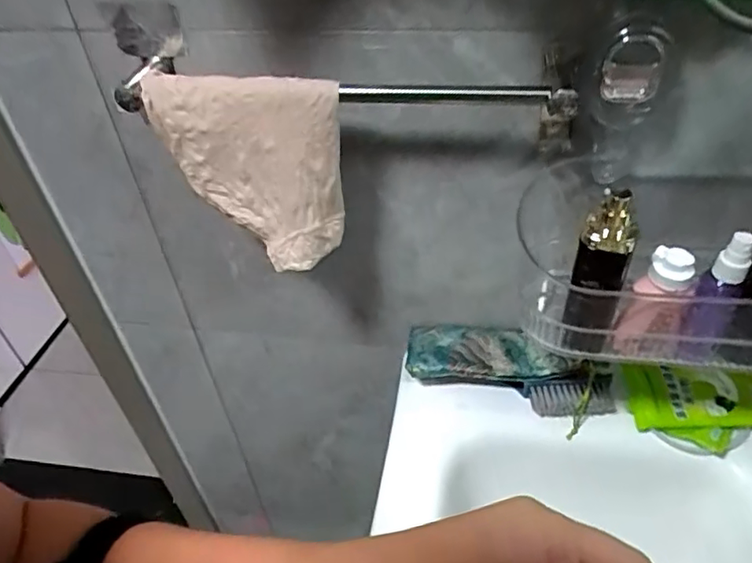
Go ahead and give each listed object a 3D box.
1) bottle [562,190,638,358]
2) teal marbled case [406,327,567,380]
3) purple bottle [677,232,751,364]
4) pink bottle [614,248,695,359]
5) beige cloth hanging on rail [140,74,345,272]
[{"bbox_3d":[0.177,-0.003,0.458,0.039,0.148,0.032,11,44,17],"label":"bottle"},{"bbox_3d":[0.121,0.080,0.661,0.166,0.029,0.058,1,42,6],"label":"teal marbled case"},{"bbox_3d":[0.266,0.015,0.452,0.031,0.119,0.028,23,48,28],"label":"purple bottle"},{"bbox_3d":[0.225,0.020,0.462,0.046,0.098,0.032,19,47,25],"label":"pink bottle"},{"bbox_3d":[-0.113,-0.103,0.534,0.156,0.162,0.064,15,45,21],"label":"beige cloth hanging on rail"}]

